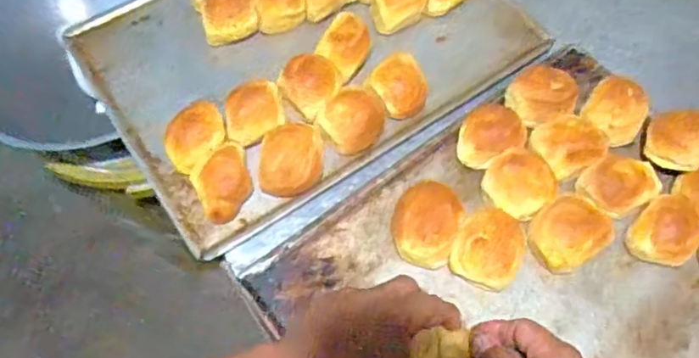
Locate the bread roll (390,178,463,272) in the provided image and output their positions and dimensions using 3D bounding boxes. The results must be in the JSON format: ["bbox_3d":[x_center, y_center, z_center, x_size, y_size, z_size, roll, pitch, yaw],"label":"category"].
[{"bbox_3d":[0.071,0.041,0.552,0.064,0.038,0.079,18,65,12],"label":"bread roll"}]

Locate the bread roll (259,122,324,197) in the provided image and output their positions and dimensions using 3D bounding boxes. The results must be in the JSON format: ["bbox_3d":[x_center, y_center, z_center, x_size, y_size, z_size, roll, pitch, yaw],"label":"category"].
[{"bbox_3d":[-0.056,-0.018,0.571,0.058,0.039,0.059,-1,63,2],"label":"bread roll"}]

